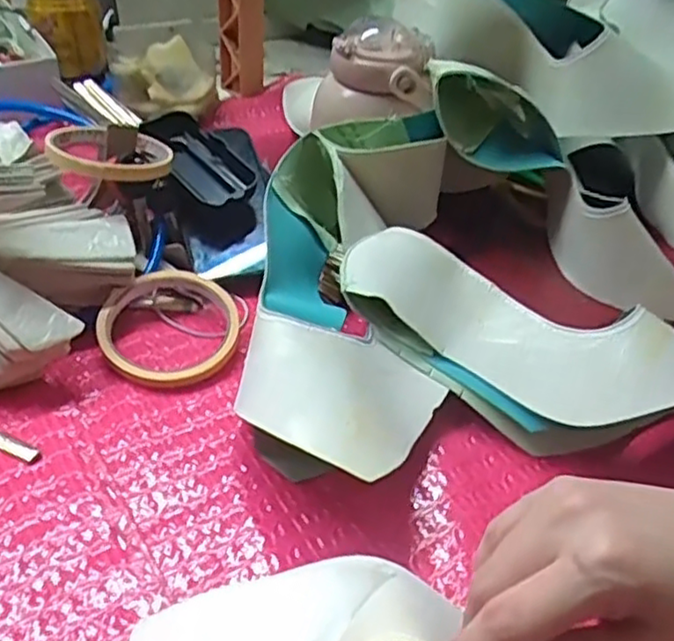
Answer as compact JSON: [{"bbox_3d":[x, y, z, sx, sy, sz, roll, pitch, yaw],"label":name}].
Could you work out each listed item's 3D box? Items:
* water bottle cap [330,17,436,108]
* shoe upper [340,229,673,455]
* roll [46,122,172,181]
[{"bbox_3d":[0.036,-0.205,0.544,0.076,0.045,0.085,5,38,-3],"label":"water bottle cap"},{"bbox_3d":[0.115,0.019,0.429,0.239,0.067,0.088,24,41,20],"label":"shoe upper"},{"bbox_3d":[-0.160,-0.123,0.497,0.082,0.018,0.091,6,31,-17],"label":"roll"}]

